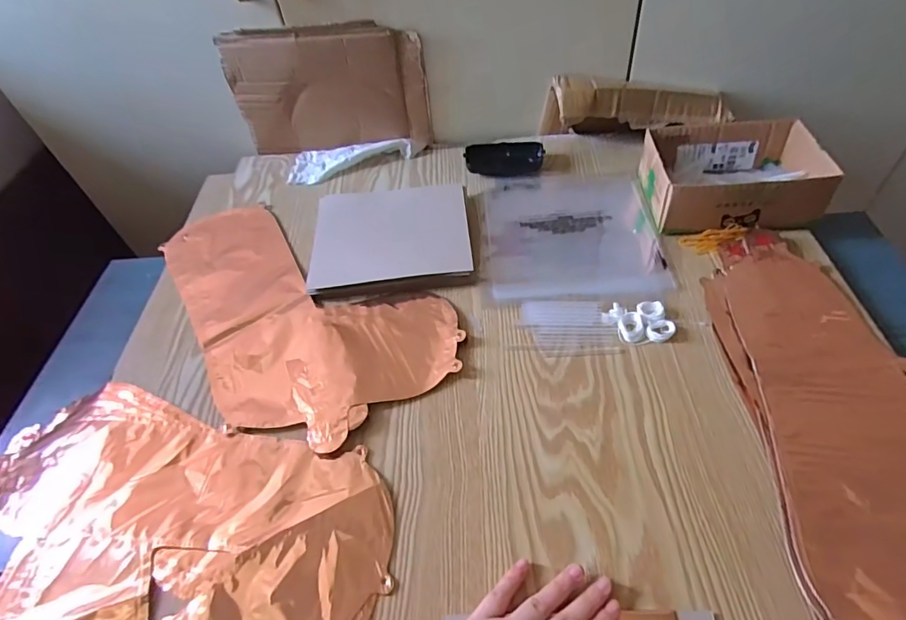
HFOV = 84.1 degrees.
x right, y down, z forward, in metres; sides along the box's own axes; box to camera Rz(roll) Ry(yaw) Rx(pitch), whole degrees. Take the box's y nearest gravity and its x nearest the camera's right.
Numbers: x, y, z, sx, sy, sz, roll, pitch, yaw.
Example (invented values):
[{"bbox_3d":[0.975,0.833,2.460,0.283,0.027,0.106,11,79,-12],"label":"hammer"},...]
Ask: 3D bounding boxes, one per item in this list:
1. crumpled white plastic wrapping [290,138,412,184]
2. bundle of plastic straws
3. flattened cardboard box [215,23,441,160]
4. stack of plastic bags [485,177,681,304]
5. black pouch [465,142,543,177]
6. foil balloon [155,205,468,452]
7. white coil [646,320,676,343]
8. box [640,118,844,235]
[{"bbox_3d":[-0.153,-0.225,0.749,0.180,0.024,0.075,-6,49,1],"label":"crumpled white plastic wrapping"},{"bbox_3d":[0.120,0.017,0.528,0.101,0.006,0.069,0,49,7],"label":"bundle of plastic straws"},{"bbox_3d":[-0.174,-0.305,0.716,0.271,0.177,0.032,-2,49,5],"label":"flattened cardboard box"},{"bbox_3d":[0.145,-0.102,0.626,0.205,0.008,0.222,-4,49,4],"label":"stack of plastic bags"},{"bbox_3d":[0.073,-0.215,0.720,0.108,0.027,0.046,0,49,6],"label":"black pouch"},{"bbox_3d":[-0.187,-0.025,0.599,0.236,0.009,0.418,-30,53,-18],"label":"foil balloon"},{"bbox_3d":[0.211,0.021,0.509,0.028,0.008,0.021,-24,51,-14],"label":"white coil"},{"bbox_3d":[0.329,-0.159,0.605,0.178,0.071,0.134,-1,49,6],"label":"box"}]

